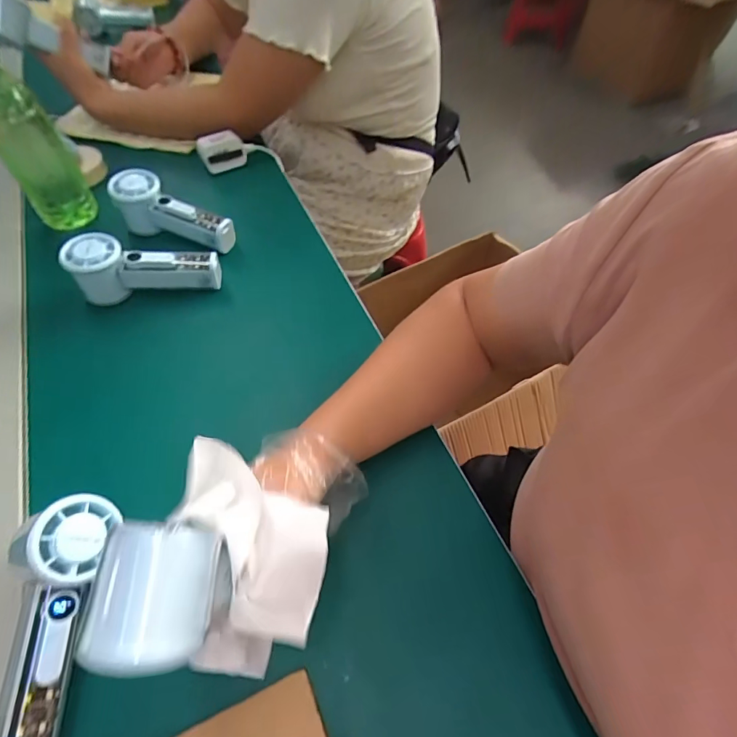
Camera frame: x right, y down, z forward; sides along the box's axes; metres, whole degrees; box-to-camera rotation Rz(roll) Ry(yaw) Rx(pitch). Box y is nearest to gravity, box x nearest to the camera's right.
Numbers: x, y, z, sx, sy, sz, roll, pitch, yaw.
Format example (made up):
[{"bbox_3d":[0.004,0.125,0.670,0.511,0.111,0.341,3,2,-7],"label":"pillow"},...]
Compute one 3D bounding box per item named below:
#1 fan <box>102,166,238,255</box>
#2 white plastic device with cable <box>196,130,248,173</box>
[{"bbox_3d":[-0.241,-0.189,0.548,0.159,0.056,0.053,23,59,1],"label":"fan"},{"bbox_3d":[-0.214,-0.317,0.640,0.062,0.035,0.041,-23,59,-14],"label":"white plastic device with cable"}]

